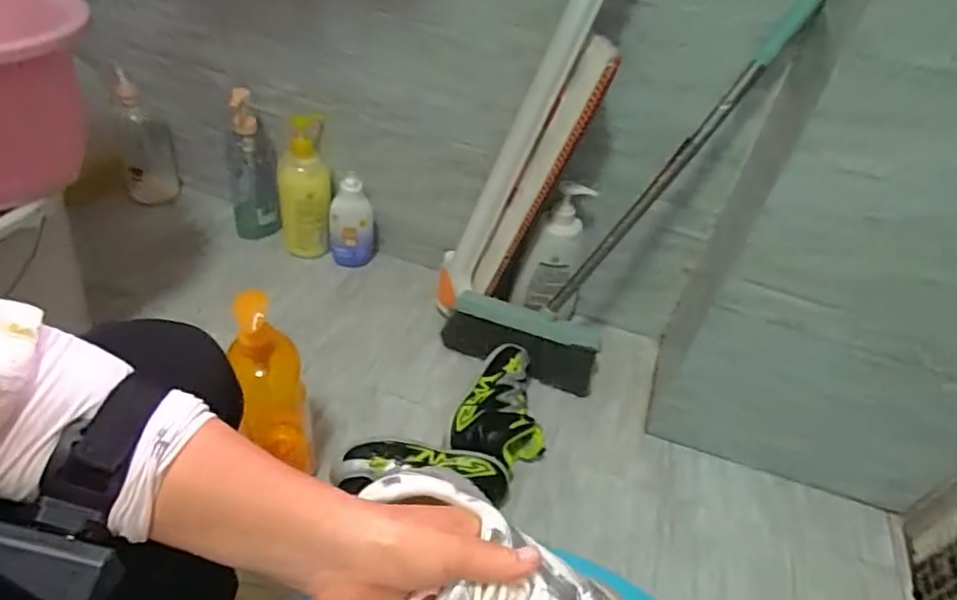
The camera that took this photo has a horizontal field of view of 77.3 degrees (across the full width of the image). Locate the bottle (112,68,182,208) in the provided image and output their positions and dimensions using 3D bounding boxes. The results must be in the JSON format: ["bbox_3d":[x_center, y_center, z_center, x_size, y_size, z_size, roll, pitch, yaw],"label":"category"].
[{"bbox_3d":[-0.598,-0.271,1.066,0.093,0.218,0.074,-9,46,-19],"label":"bottle"}]

